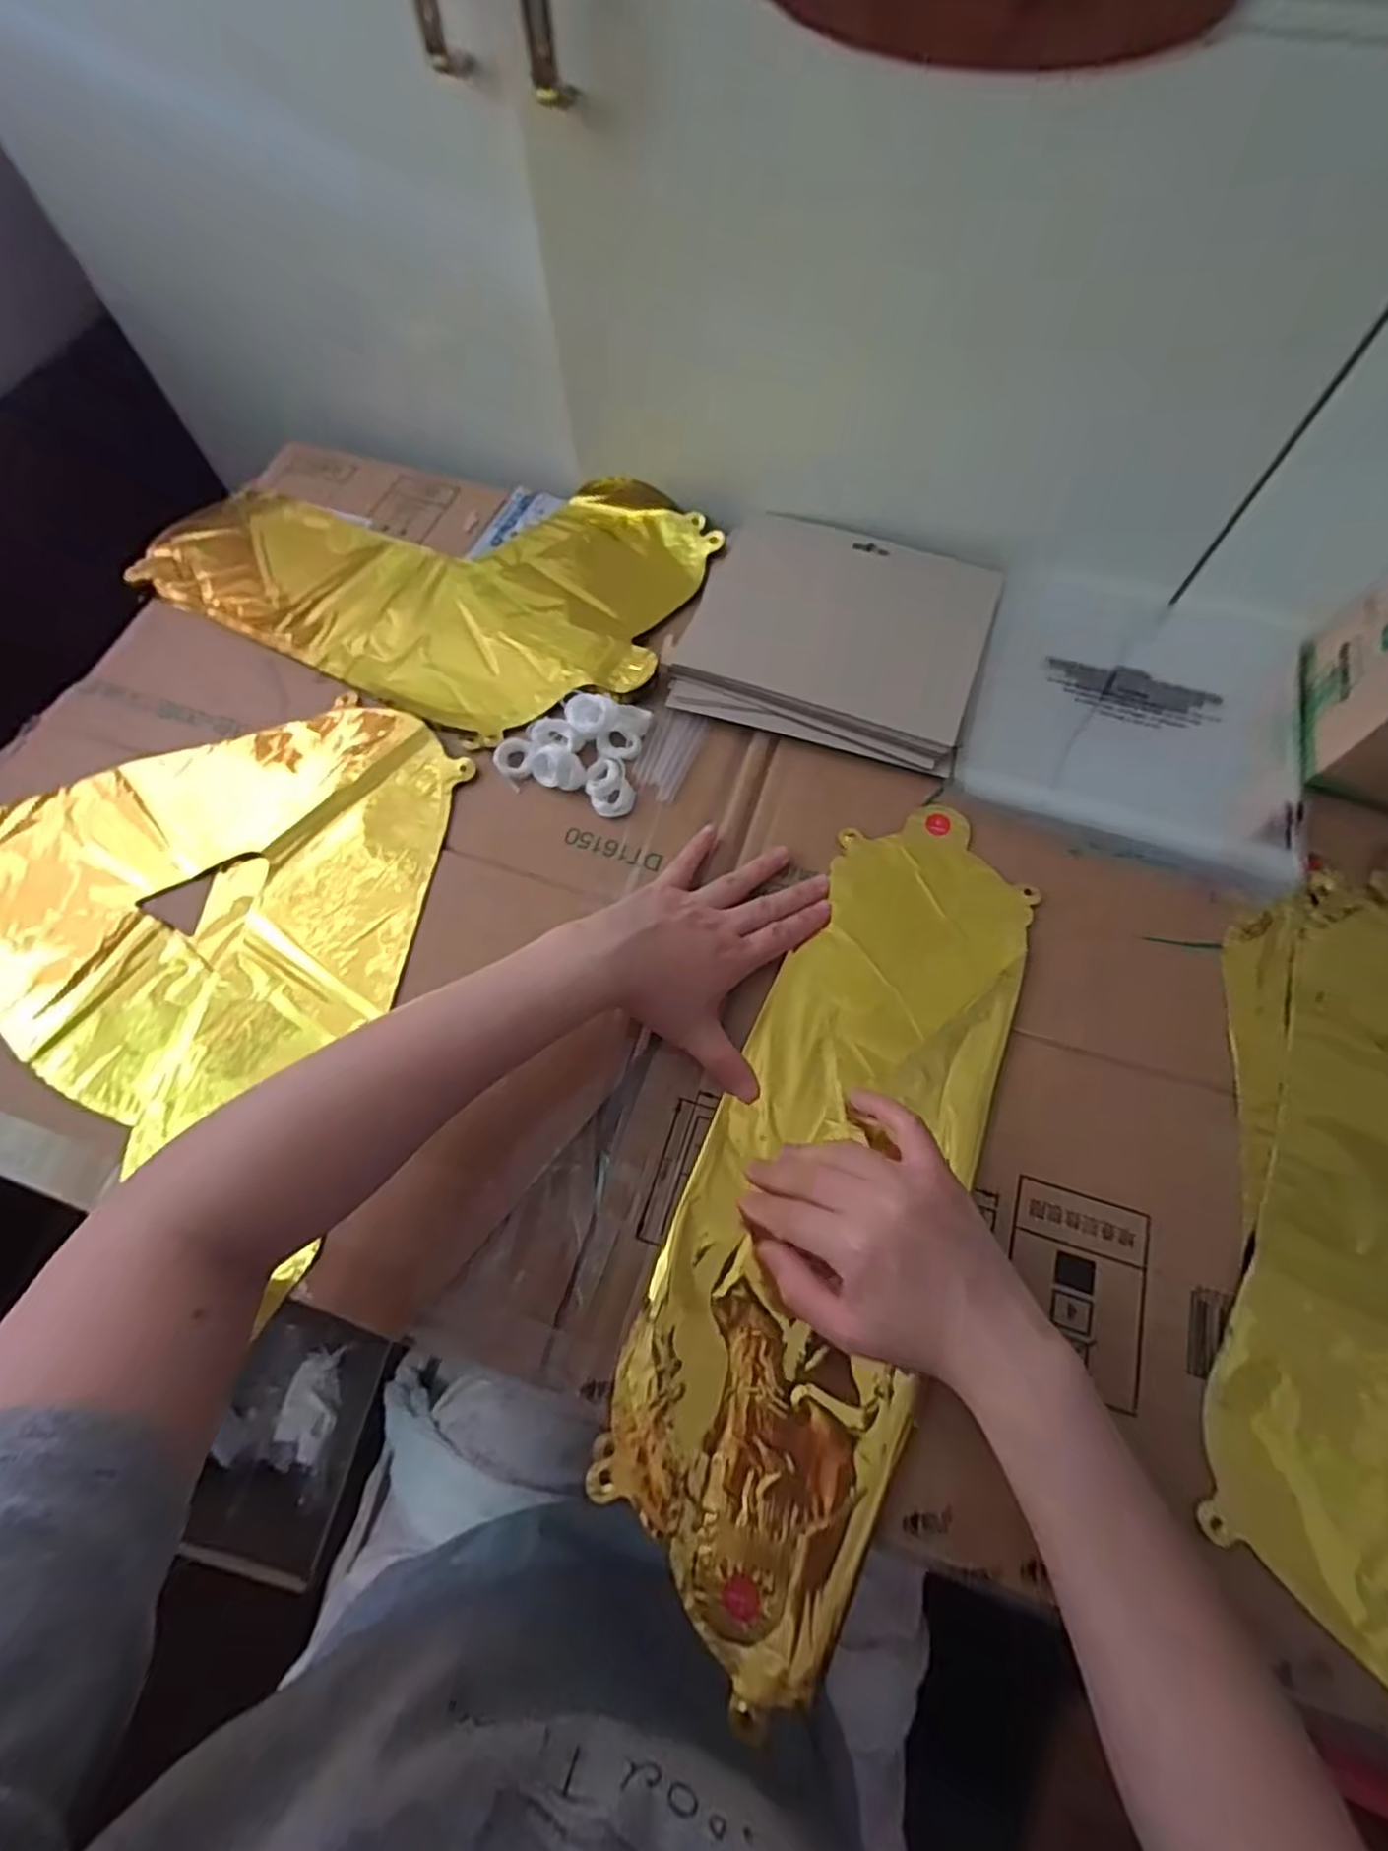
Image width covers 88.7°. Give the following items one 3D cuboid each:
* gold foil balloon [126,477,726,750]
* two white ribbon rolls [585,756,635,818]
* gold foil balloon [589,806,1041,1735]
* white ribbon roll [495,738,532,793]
[{"bbox_3d":[-0.205,-0.274,0.537,0.402,0.020,0.254,20,68,9],"label":"gold foil balloon"},{"bbox_3d":[-0.054,-0.089,0.452,0.028,0.008,0.042,-20,68,-8],"label":"two white ribbon rolls"},{"bbox_3d":[0.076,0.119,0.373,0.131,0.008,0.417,21,69,9],"label":"gold foil balloon"},{"bbox_3d":[-0.116,-0.104,0.457,0.023,0.007,0.037,-4,67,-1],"label":"white ribbon roll"}]

